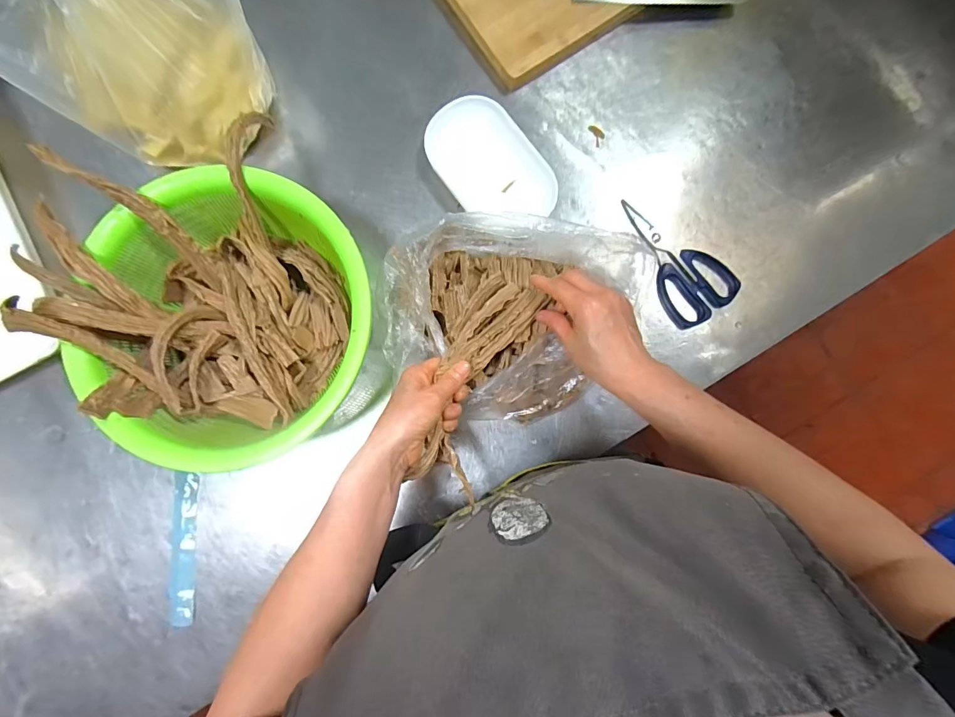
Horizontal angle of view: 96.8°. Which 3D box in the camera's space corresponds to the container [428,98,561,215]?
[{"bbox_3d":[0.015,-0.222,0.496,0.105,0.032,0.168,-36,85,-2],"label":"container"}]

